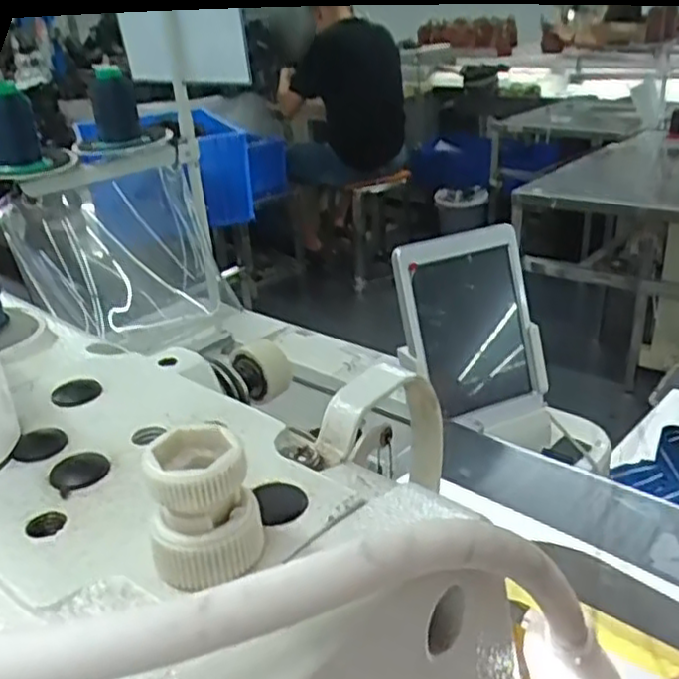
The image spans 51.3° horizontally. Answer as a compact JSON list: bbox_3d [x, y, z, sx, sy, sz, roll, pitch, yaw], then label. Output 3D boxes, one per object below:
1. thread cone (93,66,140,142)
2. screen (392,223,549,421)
[{"bbox_3d":[-0.287,-0.299,0.901,0.047,0.086,0.046,-16,28,-22],"label":"thread cone"},{"bbox_3d":[0.144,-0.017,0.764,0.163,0.196,0.035,-15,9,-22],"label":"screen"}]

